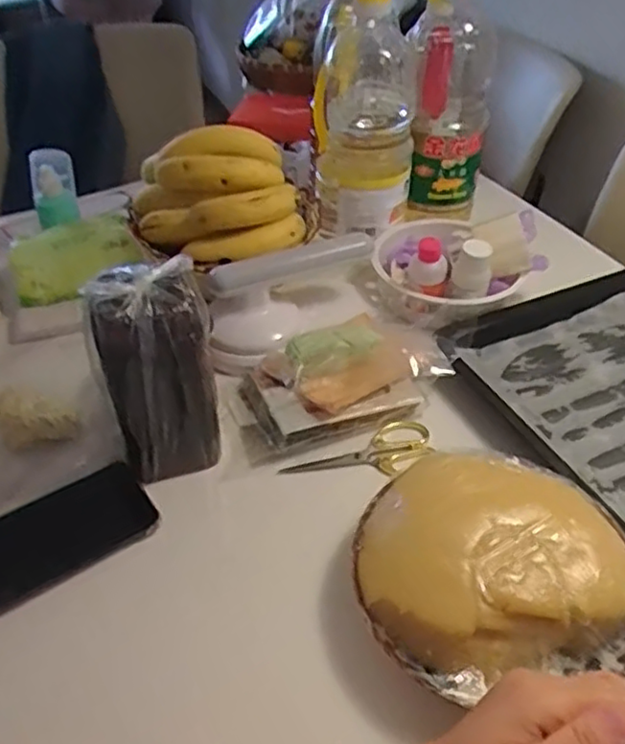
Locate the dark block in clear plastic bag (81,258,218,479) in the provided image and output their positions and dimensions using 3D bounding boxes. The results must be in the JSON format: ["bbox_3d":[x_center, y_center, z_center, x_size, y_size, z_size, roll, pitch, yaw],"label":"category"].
[{"bbox_3d":[-0.118,0.005,0.506,0.080,0.168,0.060,-13,44,-13],"label":"dark block in clear plastic bag"}]

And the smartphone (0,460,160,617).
[{"bbox_3d":[-0.204,0.129,0.501,0.163,0.015,0.082,-26,49,-25],"label":"smartphone"}]

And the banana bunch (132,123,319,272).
[{"bbox_3d":[-0.093,-0.187,0.682,0.198,0.101,0.134,-1,42,-3],"label":"banana bunch"}]

